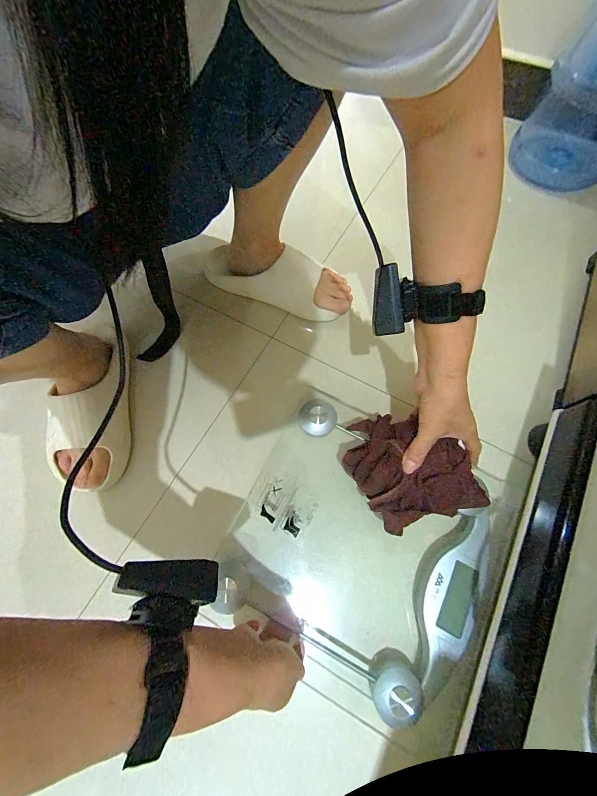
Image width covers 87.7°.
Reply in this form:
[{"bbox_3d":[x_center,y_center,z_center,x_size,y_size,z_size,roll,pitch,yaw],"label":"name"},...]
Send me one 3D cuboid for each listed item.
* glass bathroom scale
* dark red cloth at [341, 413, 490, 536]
[{"bbox_3d":[0.067,0.178,0.396,0.292,0.048,0.299,29,72,11],"label":"glass bathroom scale"},{"bbox_3d":[0.134,0.079,0.375,0.137,0.043,0.138,-19,70,-7],"label":"dark red cloth"}]

